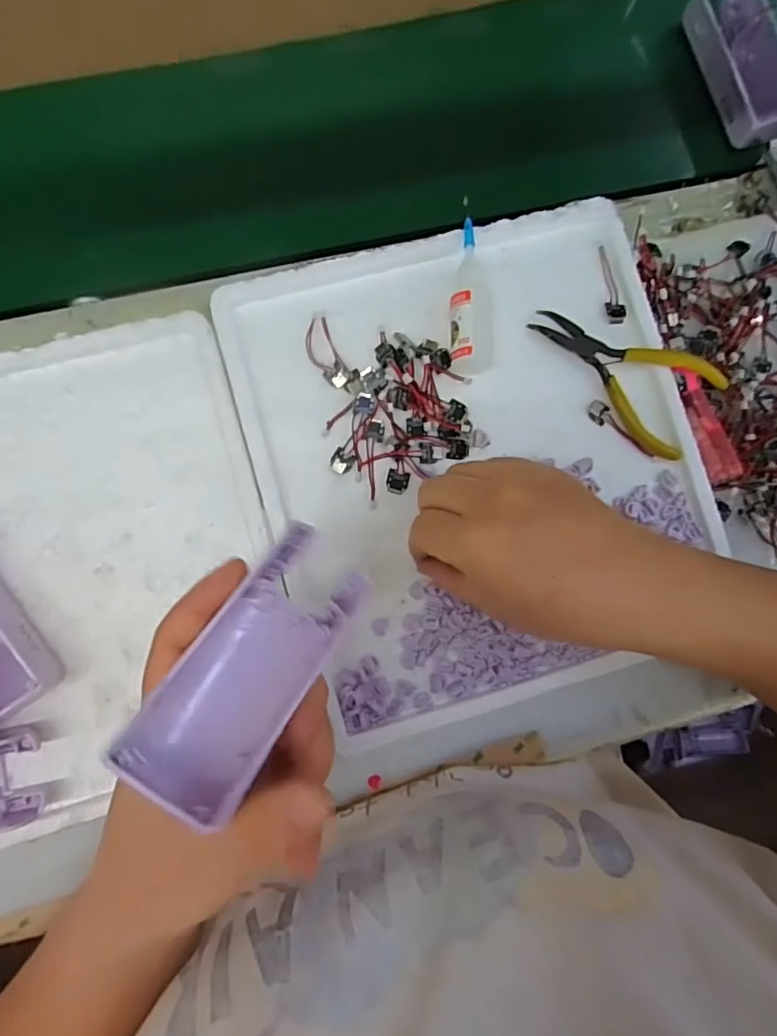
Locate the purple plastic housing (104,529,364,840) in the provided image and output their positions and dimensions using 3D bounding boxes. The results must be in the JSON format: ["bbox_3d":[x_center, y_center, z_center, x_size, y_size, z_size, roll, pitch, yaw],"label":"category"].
[{"bbox_3d":[-0.048,0.053,0.215,0.043,0.029,0.109,36,55,-2],"label":"purple plastic housing"}]

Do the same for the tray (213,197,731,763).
[{"bbox_3d":[0.056,-0.032,0.330,0.247,0.020,0.270,-16,87,-7],"label":"tray"}]

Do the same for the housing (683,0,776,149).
[{"bbox_3d":[0.243,-0.312,0.390,0.050,0.021,0.108,-18,86,-7],"label":"housing"}]

